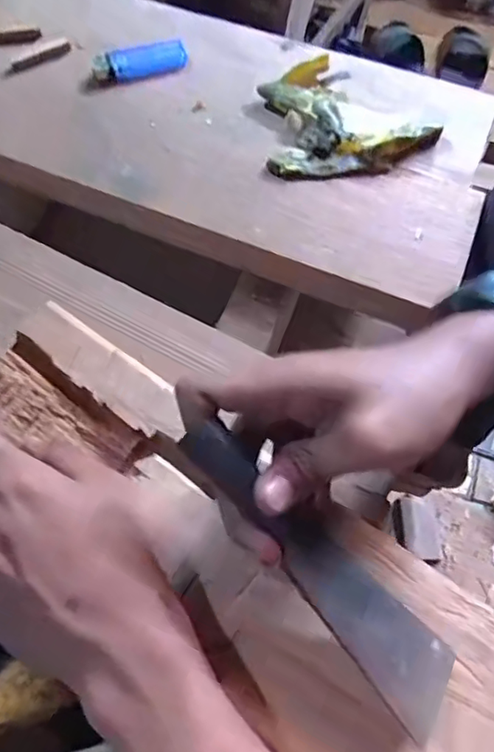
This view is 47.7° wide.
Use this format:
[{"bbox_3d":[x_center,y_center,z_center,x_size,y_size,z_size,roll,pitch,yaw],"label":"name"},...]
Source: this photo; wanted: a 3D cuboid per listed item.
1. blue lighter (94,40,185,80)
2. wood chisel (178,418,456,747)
[{"bbox_3d":[-0.092,-0.272,0.481,0.079,0.013,0.027,-13,65,-6],"label":"blue lighter"},{"bbox_3d":[0.034,0.085,0.251,0.037,0.015,0.166,-43,94,-18],"label":"wood chisel"}]

